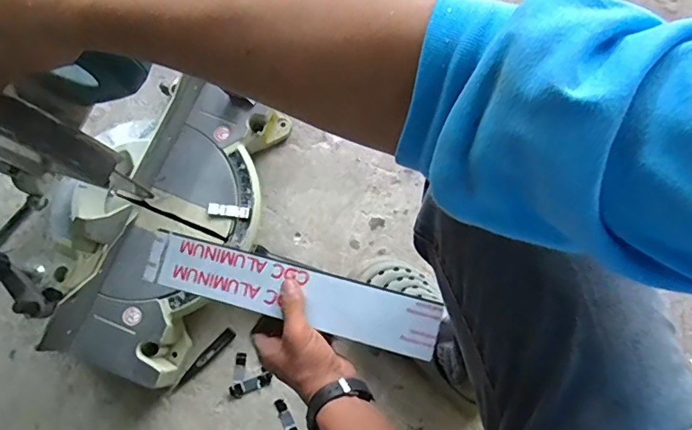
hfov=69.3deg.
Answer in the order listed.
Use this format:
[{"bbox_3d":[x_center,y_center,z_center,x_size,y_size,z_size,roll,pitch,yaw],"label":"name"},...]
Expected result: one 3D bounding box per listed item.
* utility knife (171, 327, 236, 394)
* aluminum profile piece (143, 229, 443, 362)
[{"bbox_3d":[-0.219,0.223,0.768,0.019,0.010,0.121,44,80,7],"label":"utility knife"},{"bbox_3d":[-0.066,0.084,0.560,0.336,0.014,0.065,13,78,12],"label":"aluminum profile piece"}]

